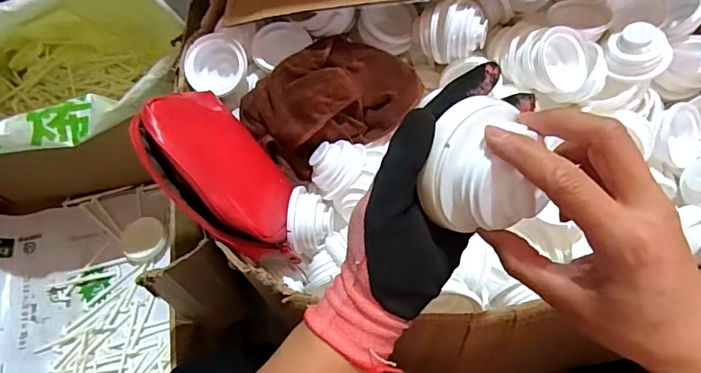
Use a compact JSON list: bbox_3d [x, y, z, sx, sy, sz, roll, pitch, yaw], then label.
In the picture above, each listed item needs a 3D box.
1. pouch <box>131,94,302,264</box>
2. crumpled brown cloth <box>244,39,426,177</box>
[{"bbox_3d":[-0.133,-0.007,0.489,0.064,0.149,0.206,-40,76,28],"label":"pouch"},{"bbox_3d":[-0.020,-0.103,0.546,0.188,0.052,0.135,-39,70,-14],"label":"crumpled brown cloth"}]

